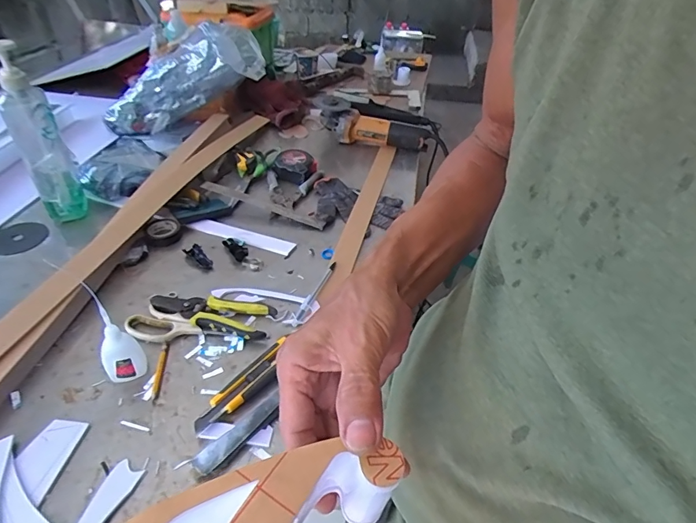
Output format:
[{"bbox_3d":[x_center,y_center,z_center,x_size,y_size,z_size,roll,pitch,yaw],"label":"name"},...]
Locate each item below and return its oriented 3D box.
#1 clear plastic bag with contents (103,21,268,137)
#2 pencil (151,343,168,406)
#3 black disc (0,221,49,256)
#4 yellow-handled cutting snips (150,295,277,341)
[{"bbox_3d":[-0.381,-0.410,1.000,0.387,0.148,0.126,-32,45,0],"label":"clear plastic bag with contents"},{"bbox_3d":[-0.234,0.136,0.538,0.009,0.005,0.089,-3,40,-9],"label":"pencil"},{"bbox_3d":[-0.555,-0.041,0.733,0.088,0.006,0.086,2,40,-2],"label":"black disc"},{"bbox_3d":[-0.188,0.070,0.606,0.163,0.021,0.062,10,40,8],"label":"yellow-handled cutting snips"}]

